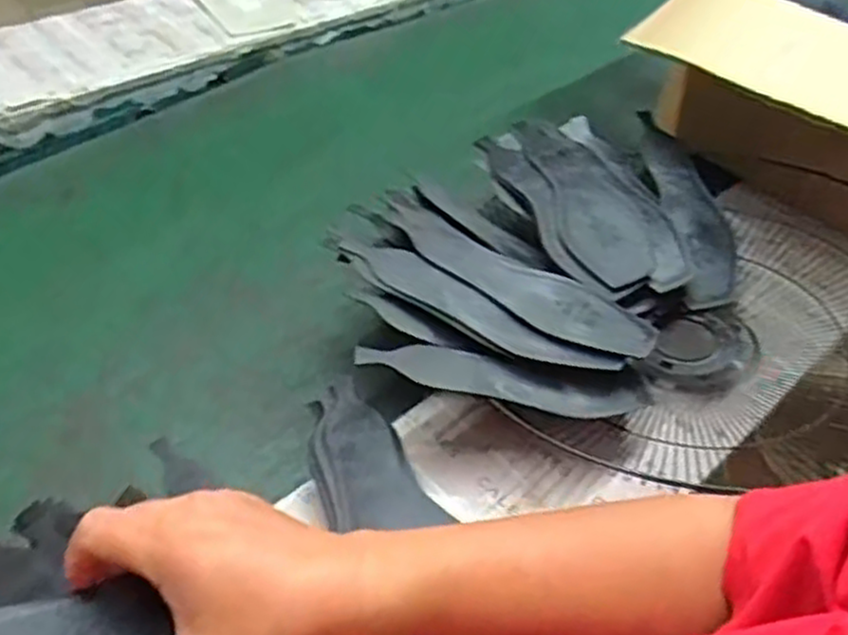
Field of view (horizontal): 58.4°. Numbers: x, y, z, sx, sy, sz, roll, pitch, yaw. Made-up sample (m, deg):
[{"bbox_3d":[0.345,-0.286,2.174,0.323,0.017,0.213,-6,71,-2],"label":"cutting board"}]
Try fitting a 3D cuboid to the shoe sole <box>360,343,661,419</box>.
[{"bbox_3d":[0.069,0.047,0.572,0.240,0.014,0.054,10,44,-15],"label":"shoe sole"}]

